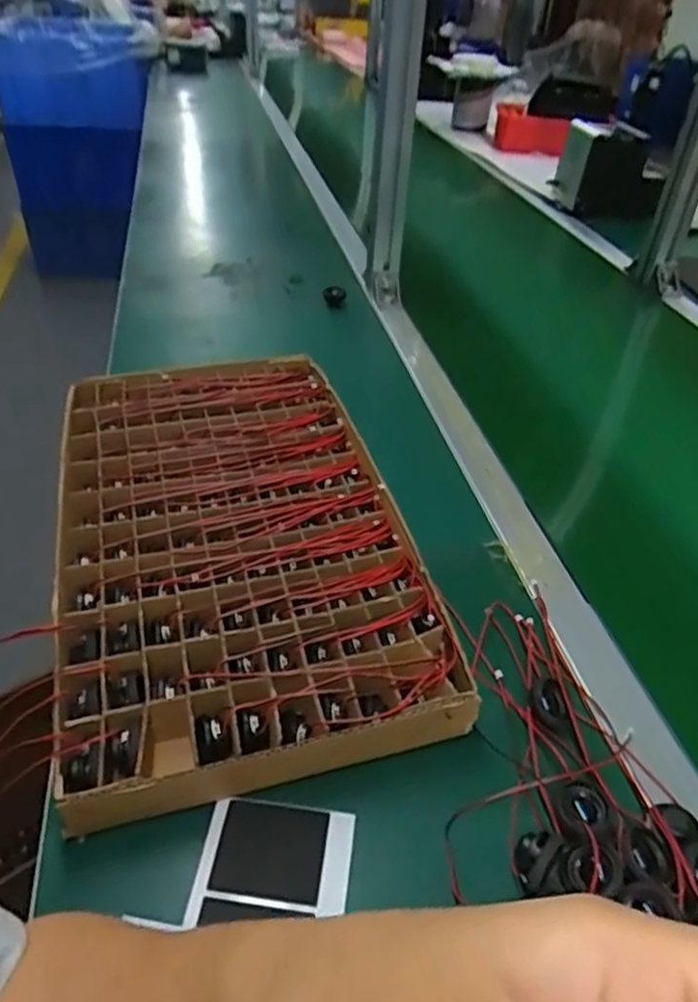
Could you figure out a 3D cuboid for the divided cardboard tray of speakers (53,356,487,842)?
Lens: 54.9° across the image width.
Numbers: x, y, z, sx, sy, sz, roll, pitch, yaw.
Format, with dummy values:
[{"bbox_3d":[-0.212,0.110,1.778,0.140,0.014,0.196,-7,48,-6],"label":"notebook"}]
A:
[{"bbox_3d":[-0.097,0.011,0.545,0.258,0.038,0.454,-7,41,-14],"label":"divided cardboard tray of speakers"}]

